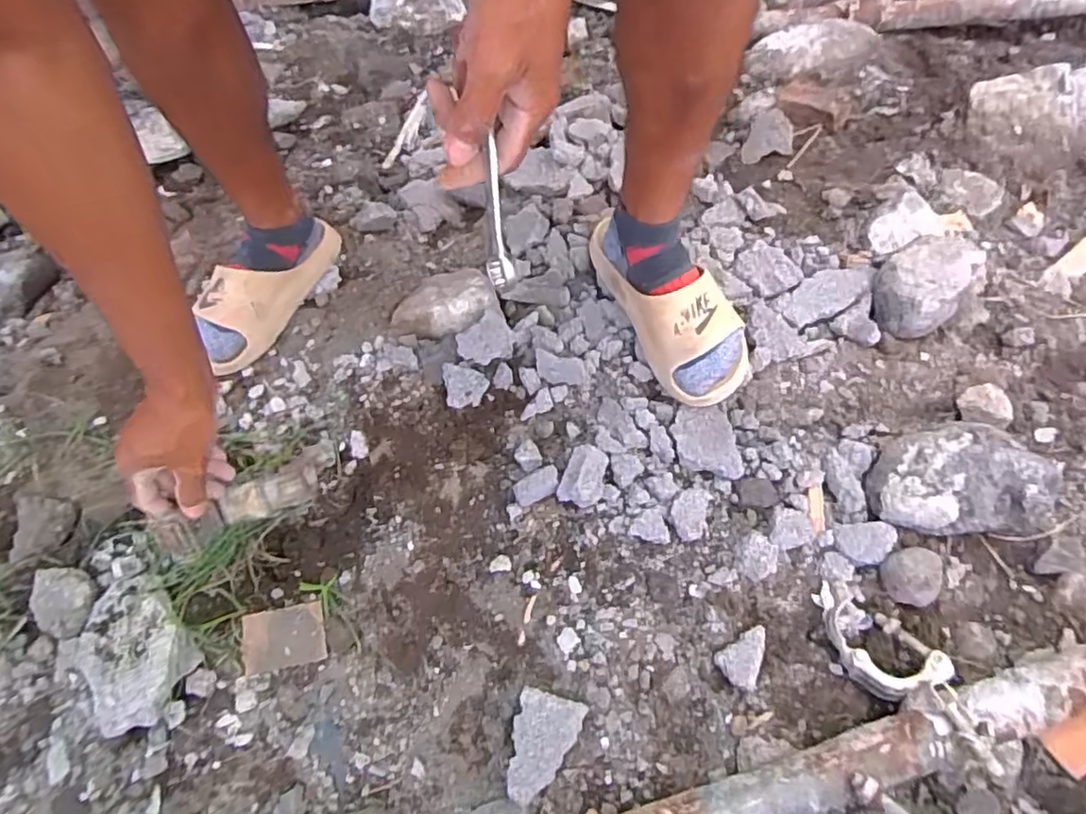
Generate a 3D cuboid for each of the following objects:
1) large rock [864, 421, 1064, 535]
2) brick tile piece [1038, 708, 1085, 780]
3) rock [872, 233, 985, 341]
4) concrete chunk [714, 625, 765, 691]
[{"bbox_3d":[0.434,0.076,0.659,0.182,0.087,0.102,0,65,2],"label":"large rock"},{"bbox_3d":[0.499,0.300,0.581,0.082,0.007,0.038,-24,67,-9],"label":"brick tile piece"},{"bbox_3d":[0.457,-0.144,0.774,0.101,0.075,0.137,38,72,17],"label":"rock"},{"bbox_3d":[0.188,0.237,0.614,0.040,0.020,0.058,16,67,9],"label":"concrete chunk"}]

